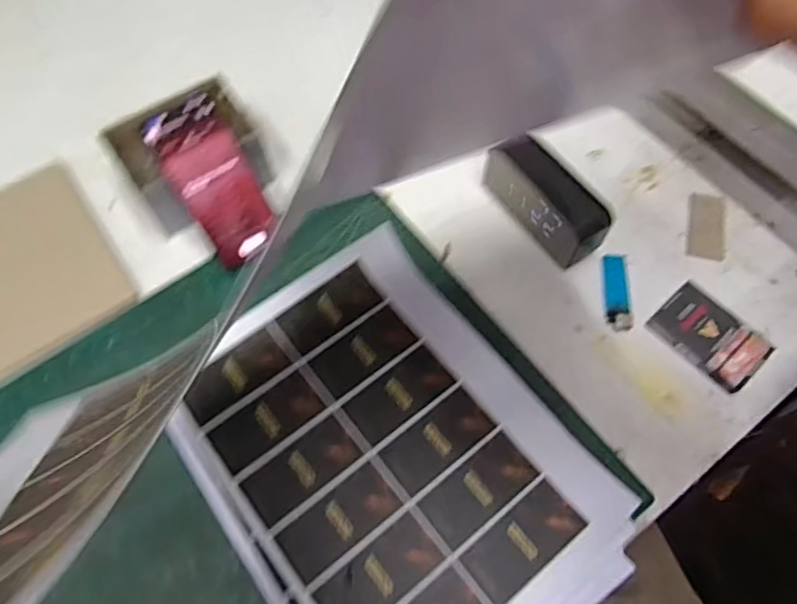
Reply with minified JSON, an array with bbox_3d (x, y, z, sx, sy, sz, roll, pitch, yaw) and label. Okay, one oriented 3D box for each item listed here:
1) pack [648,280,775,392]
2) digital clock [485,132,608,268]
[{"bbox_3d":[0.296,0.031,0.554,0.065,0.018,0.096,-40,71,-17],"label":"pack"},{"bbox_3d":[0.148,-0.106,0.592,0.047,0.067,0.133,-33,69,-14],"label":"digital clock"}]

